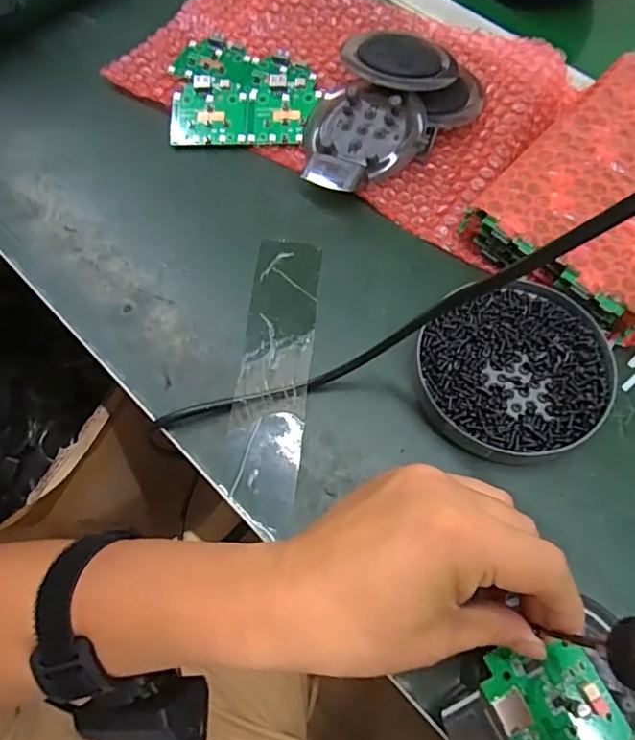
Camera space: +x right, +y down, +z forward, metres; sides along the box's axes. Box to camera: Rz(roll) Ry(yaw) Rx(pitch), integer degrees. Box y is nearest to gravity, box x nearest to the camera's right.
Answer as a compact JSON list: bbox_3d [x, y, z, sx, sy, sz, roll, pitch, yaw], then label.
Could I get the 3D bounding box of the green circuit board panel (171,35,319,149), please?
[{"bbox_3d":[-0.058,-0.229,0.440,0.111,0.013,0.114,0,66,2],"label":"green circuit board panel"}]

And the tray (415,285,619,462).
[{"bbox_3d":[0.116,0.000,0.332,0.110,0.022,0.112,0,66,1],"label":"tray"}]

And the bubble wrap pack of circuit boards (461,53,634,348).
[{"bbox_3d":[0.213,-0.126,0.374,0.132,0.034,0.204,40,73,17],"label":"bubble wrap pack of circuit boards"}]

